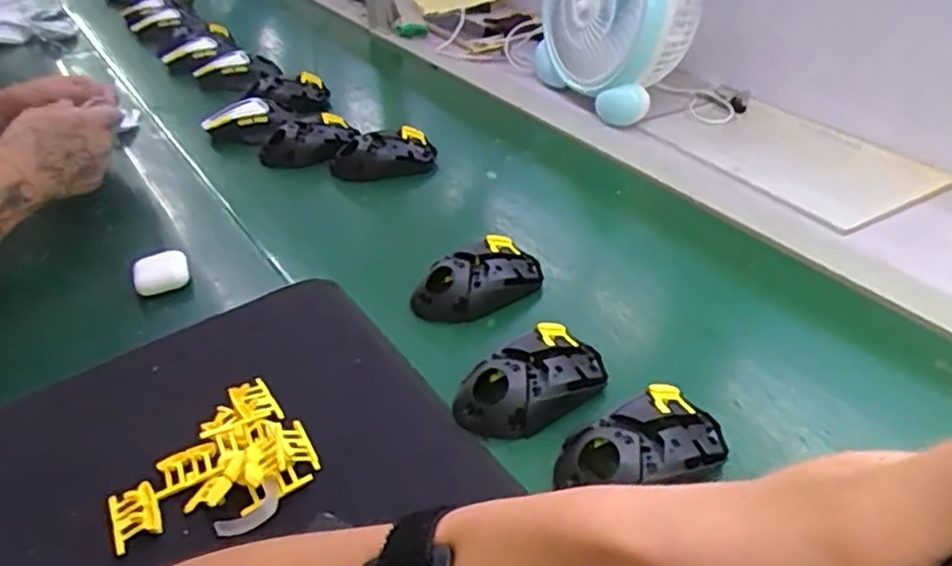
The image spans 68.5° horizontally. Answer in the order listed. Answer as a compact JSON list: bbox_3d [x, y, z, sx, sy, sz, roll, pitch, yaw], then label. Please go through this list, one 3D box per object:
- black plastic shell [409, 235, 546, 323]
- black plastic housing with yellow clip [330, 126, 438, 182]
[{"bbox_3d":[0.000,-0.004,0.596,0.116,0.041,0.057,-25,45,-31],"label":"black plastic shell"},{"bbox_3d":[-0.106,-0.146,0.791,0.116,0.043,0.052,-9,38,-14],"label":"black plastic housing with yellow clip"}]

